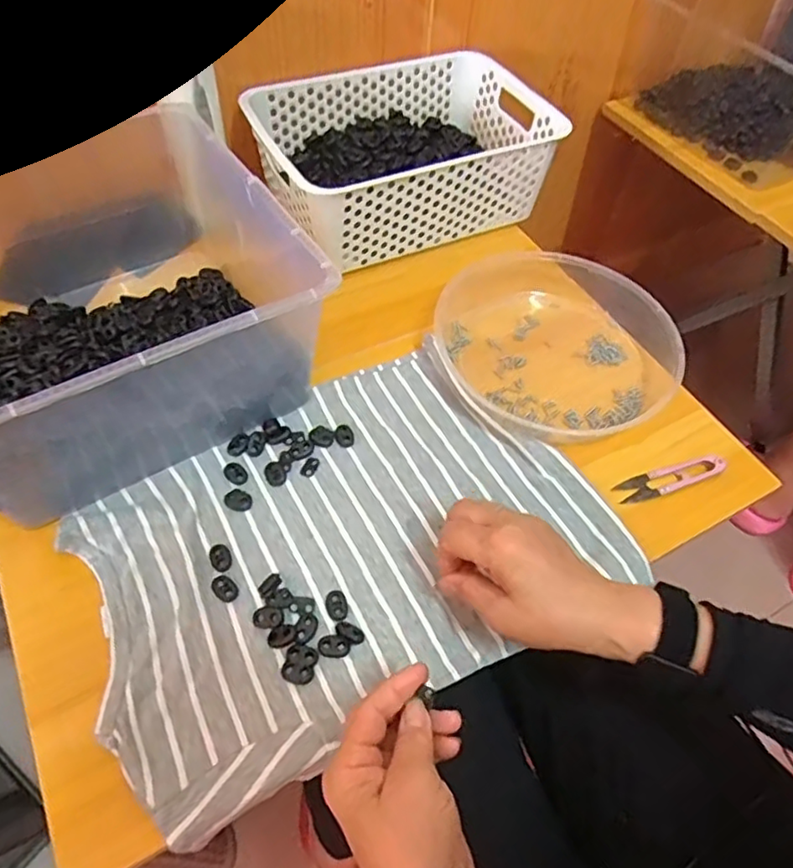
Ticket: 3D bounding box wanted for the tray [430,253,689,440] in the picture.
[{"bbox_3d":[0.146,-0.088,0.591,0.217,0.049,0.202,2,55,-3],"label":"tray"}]

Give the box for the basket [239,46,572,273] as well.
[{"bbox_3d":[0.006,-0.311,0.685,0.302,0.098,0.204,-21,59,-18],"label":"basket"}]

